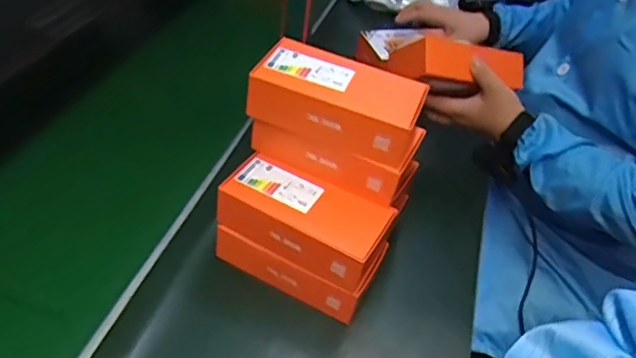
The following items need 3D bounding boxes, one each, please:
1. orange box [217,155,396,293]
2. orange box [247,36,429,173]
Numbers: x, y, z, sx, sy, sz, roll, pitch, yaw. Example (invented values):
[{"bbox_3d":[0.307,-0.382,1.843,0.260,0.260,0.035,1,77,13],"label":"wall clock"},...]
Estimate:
[{"bbox_3d":[-0.015,0.044,0.675,0.187,0.057,0.099,21,44,15],"label":"orange box"},{"bbox_3d":[0.027,-0.089,0.661,0.193,0.066,0.094,19,43,13],"label":"orange box"}]

